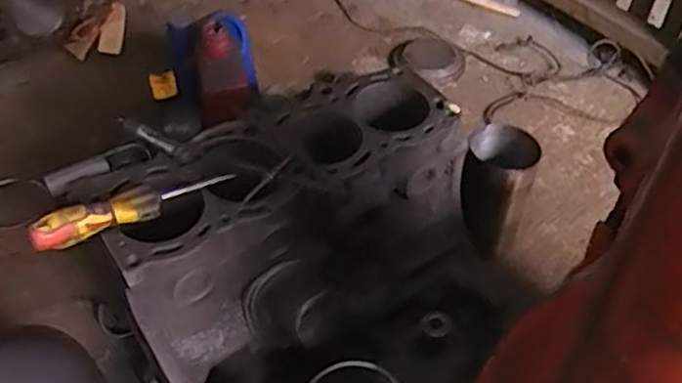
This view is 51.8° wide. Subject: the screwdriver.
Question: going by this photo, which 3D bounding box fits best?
[{"bbox_3d":[-0.195,0.010,0.663,0.188,0.036,0.031,-27,52,-24],"label":"screwdriver"}]

